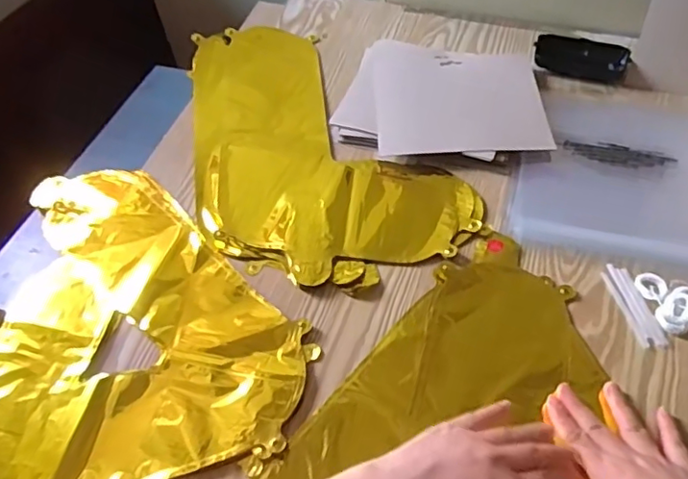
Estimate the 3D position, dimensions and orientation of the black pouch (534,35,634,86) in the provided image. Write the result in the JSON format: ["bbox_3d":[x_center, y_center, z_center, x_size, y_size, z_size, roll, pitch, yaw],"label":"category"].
[{"bbox_3d":[0.293,-0.227,0.720,0.107,0.029,0.037,12,55,14],"label":"black pouch"}]

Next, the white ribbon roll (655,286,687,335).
[{"bbox_3d":[0.293,0.060,0.510,0.027,0.009,0.050,27,60,23],"label":"white ribbon roll"}]

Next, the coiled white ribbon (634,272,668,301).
[{"bbox_3d":[0.278,0.043,0.526,0.027,0.006,0.028,31,61,25],"label":"coiled white ribbon"}]

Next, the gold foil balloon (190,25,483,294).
[{"bbox_3d":[-0.066,-0.110,0.663,0.238,0.023,0.425,-29,56,-16],"label":"gold foil balloon"}]

